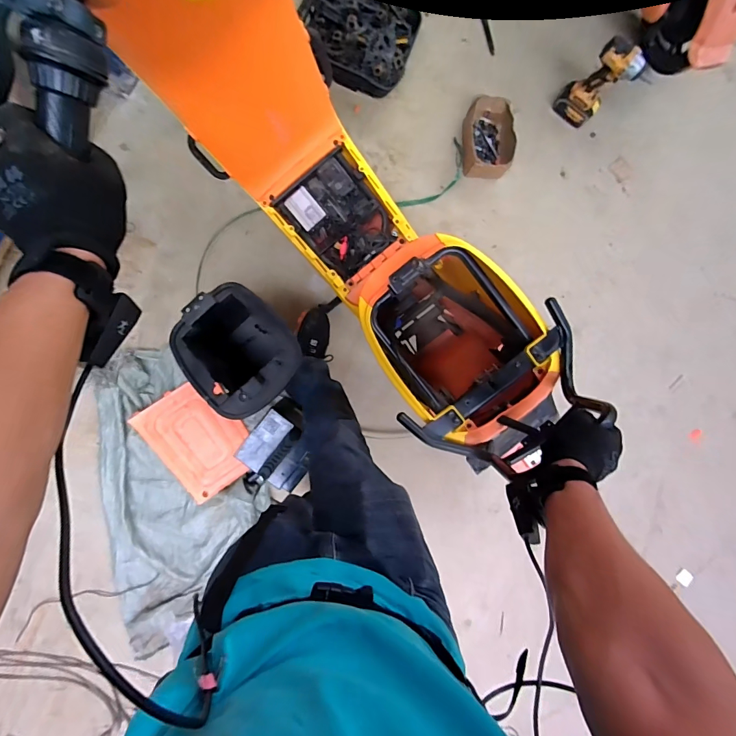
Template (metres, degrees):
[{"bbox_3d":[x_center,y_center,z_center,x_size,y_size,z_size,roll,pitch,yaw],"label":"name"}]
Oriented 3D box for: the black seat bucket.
[{"bbox_3d":[-0.322,-0.044,1.037,0.257,0.331,0.303,-40,93,-3],"label":"black seat bucket"}]

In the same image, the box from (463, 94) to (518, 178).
[{"bbox_3d":[0.383,-0.725,1.233,0.156,0.092,0.233,2,91,-4],"label":"box"}]

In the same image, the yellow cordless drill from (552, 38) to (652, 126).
[{"bbox_3d":[0.684,-0.840,1.171,0.150,0.249,0.079,31,88,-4],"label":"yellow cordless drill"}]

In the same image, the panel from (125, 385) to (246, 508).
[{"bbox_3d":[-0.509,0.215,1.172,0.251,0.027,0.323,-35,95,-3],"label":"panel"}]

